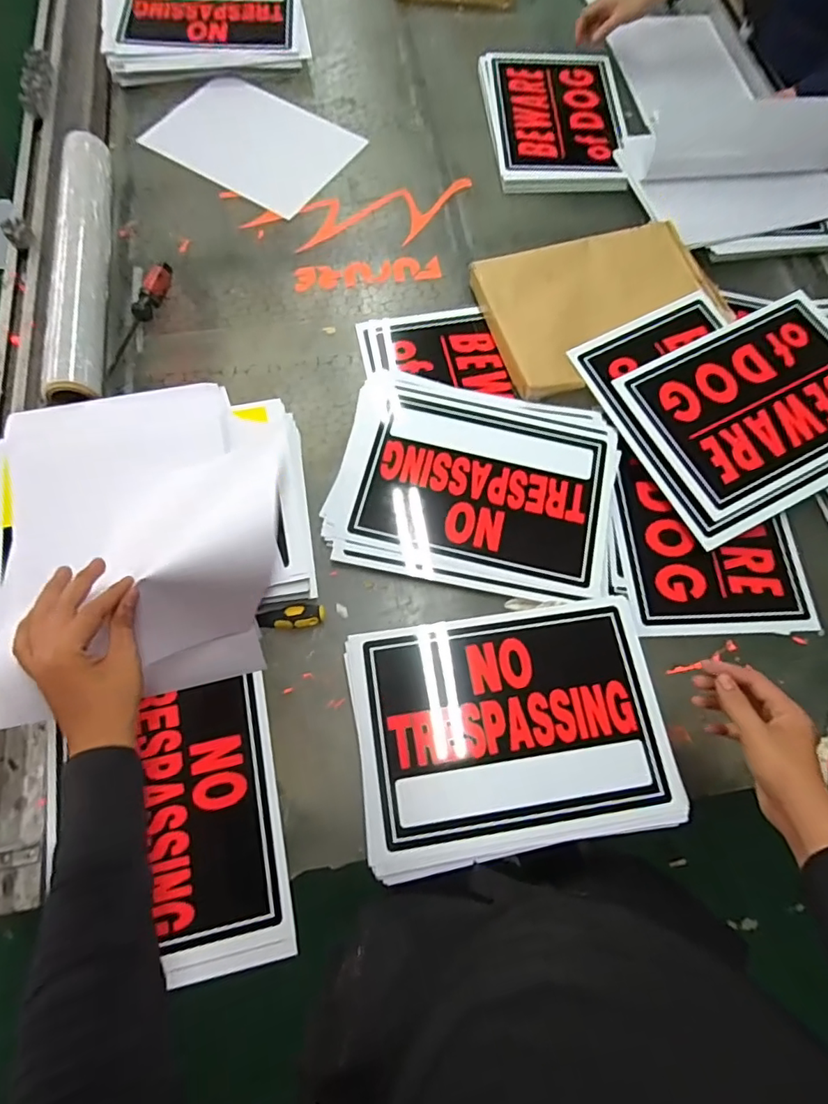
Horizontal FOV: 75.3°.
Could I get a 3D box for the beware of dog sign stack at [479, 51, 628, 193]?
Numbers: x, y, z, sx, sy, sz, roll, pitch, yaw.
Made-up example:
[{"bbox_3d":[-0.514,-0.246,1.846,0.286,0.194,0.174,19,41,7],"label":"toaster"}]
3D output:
[{"bbox_3d":[0.276,-0.831,1.033,0.264,0.029,0.380,-3,70,-4],"label":"beware of dog sign stack"}]

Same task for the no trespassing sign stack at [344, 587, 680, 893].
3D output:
[{"bbox_3d":[0.113,0.205,0.635,0.356,0.024,0.265,-8,71,-6],"label":"no trespassing sign stack"}]

